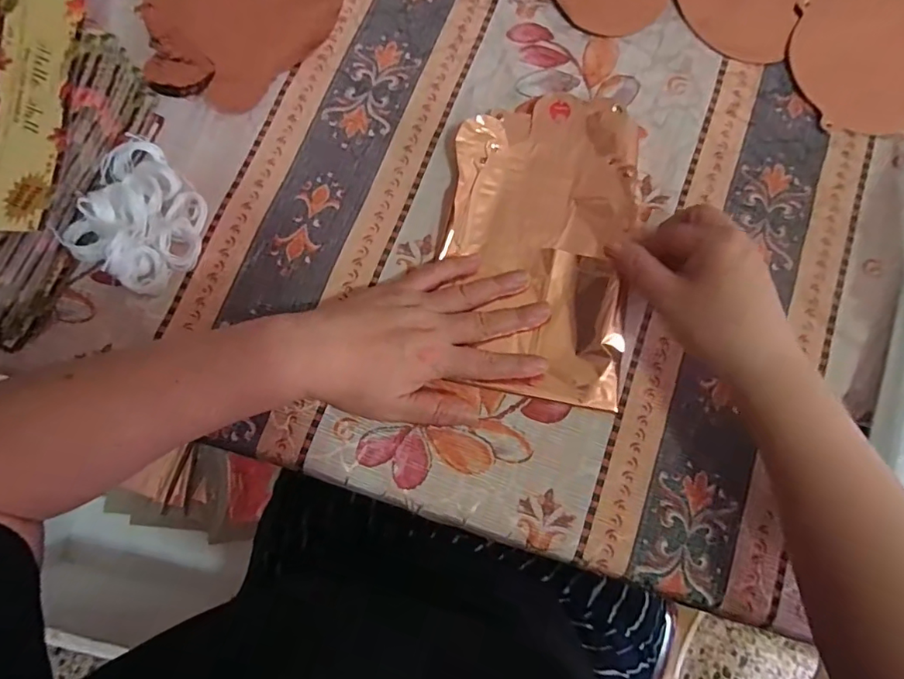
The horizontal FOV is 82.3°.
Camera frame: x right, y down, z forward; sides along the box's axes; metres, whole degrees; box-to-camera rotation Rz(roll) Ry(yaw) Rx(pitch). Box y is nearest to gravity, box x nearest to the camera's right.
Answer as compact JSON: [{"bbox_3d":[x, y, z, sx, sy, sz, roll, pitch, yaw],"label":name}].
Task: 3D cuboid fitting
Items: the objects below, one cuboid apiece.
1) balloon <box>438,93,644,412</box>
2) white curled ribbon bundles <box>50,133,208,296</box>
[{"bbox_3d":[0.064,-0.072,0.367,0.130,0.017,0.221,8,79,1],"label":"balloon"},{"bbox_3d":[-0.214,-0.087,0.356,0.077,0.038,0.095,24,80,4],"label":"white curled ribbon bundles"}]

